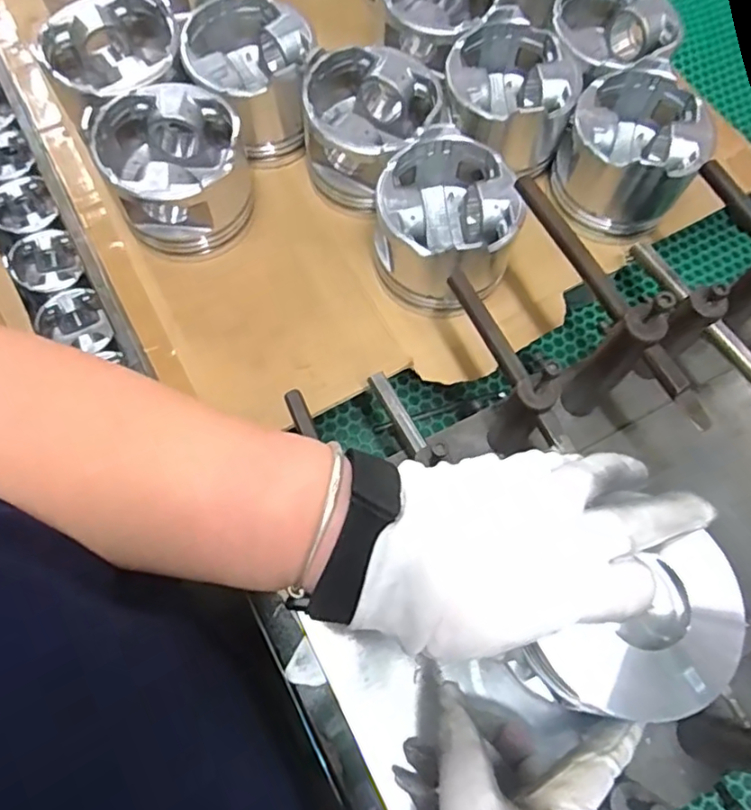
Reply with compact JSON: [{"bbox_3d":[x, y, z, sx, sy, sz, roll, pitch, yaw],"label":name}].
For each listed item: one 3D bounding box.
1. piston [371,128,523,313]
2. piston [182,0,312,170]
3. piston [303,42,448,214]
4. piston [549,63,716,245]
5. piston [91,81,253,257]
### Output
[{"bbox_3d":[0.050,-0.130,0.437,0.099,0.085,0.103,1,69,-2],"label":"piston"},{"bbox_3d":[-0.101,-0.260,0.487,0.097,0.078,0.110,0,69,-2],"label":"piston"},{"bbox_3d":[-0.003,-0.216,0.471,0.095,0.072,0.101,1,69,-2],"label":"piston"},{"bbox_3d":[0.196,-0.196,0.480,0.094,0.087,0.096,1,69,-2],"label":"piston"},{"bbox_3d":[-0.146,-0.175,0.452,0.097,0.069,0.102,-15,71,-8],"label":"piston"}]

